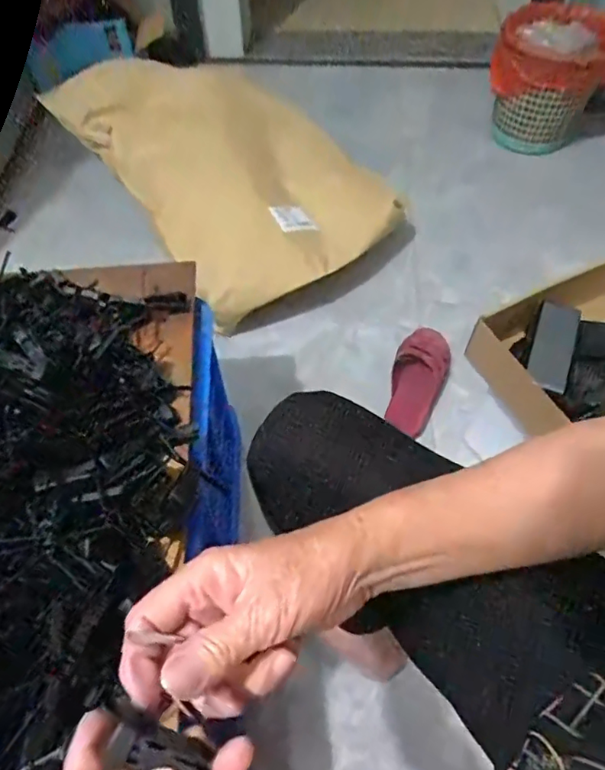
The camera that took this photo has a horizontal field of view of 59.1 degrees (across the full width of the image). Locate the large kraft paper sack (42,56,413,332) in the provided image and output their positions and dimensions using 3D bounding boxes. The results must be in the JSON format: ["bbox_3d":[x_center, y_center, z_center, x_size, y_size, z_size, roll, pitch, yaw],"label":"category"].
[{"bbox_3d":[-0.152,-0.464,1.135,0.441,0.289,0.633,-34,63,-19],"label":"large kraft paper sack"}]

